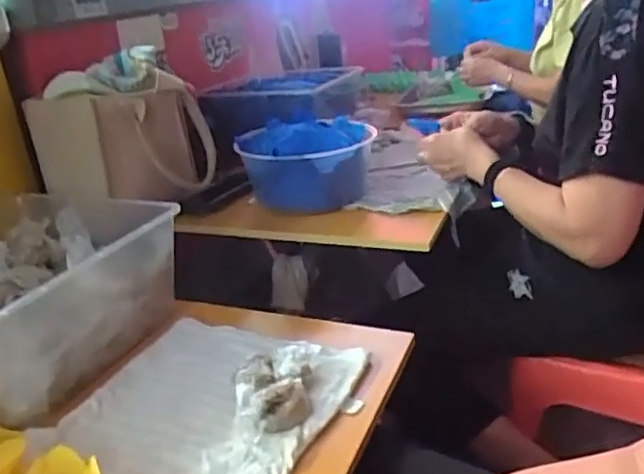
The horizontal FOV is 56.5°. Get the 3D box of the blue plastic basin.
[{"bbox_3d":[-0.024,-0.120,0.983,0.202,0.119,0.202,-5,24,2],"label":"blue plastic basin"}]

